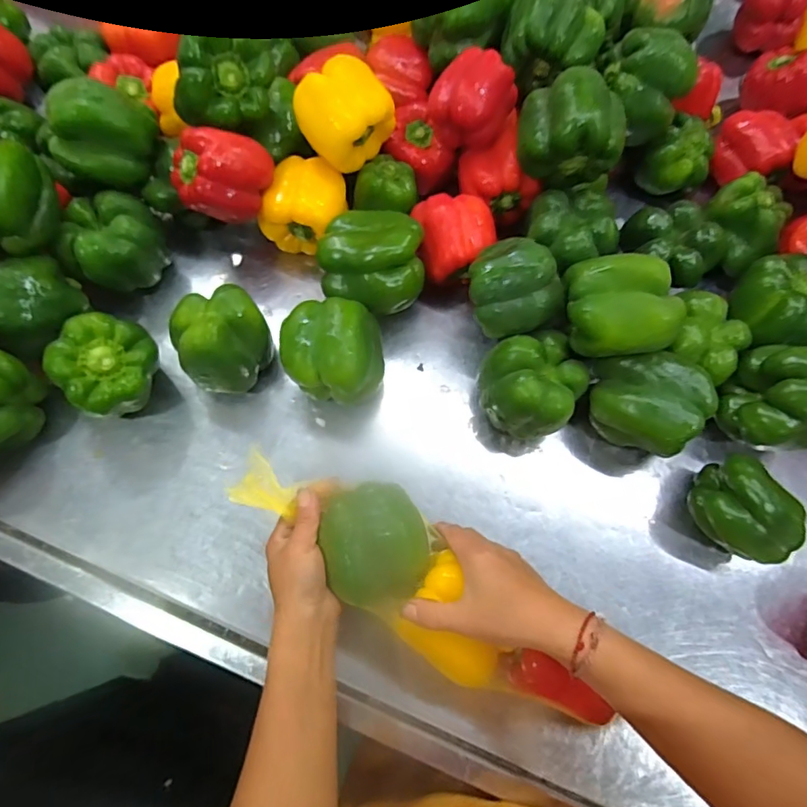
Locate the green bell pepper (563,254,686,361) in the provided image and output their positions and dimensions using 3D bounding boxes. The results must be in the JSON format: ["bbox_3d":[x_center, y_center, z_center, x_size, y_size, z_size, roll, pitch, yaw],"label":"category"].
[{"bbox_3d":[0.198,-0.084,0.463,0.087,0.071,0.083,-6,71,-4],"label":"green bell pepper"}]

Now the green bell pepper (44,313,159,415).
[{"bbox_3d":[-0.284,-0.034,0.503,0.088,0.102,0.078,-41,77,-14],"label":"green bell pepper"}]

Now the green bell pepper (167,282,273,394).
[{"bbox_3d":[-0.181,-0.060,0.520,0.086,0.098,0.085,1,71,-1],"label":"green bell pepper"}]

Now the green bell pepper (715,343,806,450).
[{"bbox_3d":[0.379,0.002,0.503,0.094,0.104,0.095,1,71,-1],"label":"green bell pepper"}]

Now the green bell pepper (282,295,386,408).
[{"bbox_3d":[-0.070,-0.044,0.518,0.095,0.099,0.094,1,71,-1],"label":"green bell pepper"}]

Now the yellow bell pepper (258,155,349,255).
[{"bbox_3d":[-0.109,-0.216,0.582,0.076,0.091,0.081,1,71,-1],"label":"yellow bell pepper"}]

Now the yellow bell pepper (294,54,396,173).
[{"bbox_3d":[-0.065,-0.302,0.531,0.087,0.065,0.090,0,89,-12],"label":"yellow bell pepper"}]

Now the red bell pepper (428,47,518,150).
[{"bbox_3d":[0.072,-0.320,0.542,0.082,0.071,0.077,1,71,-1],"label":"red bell pepper"}]

